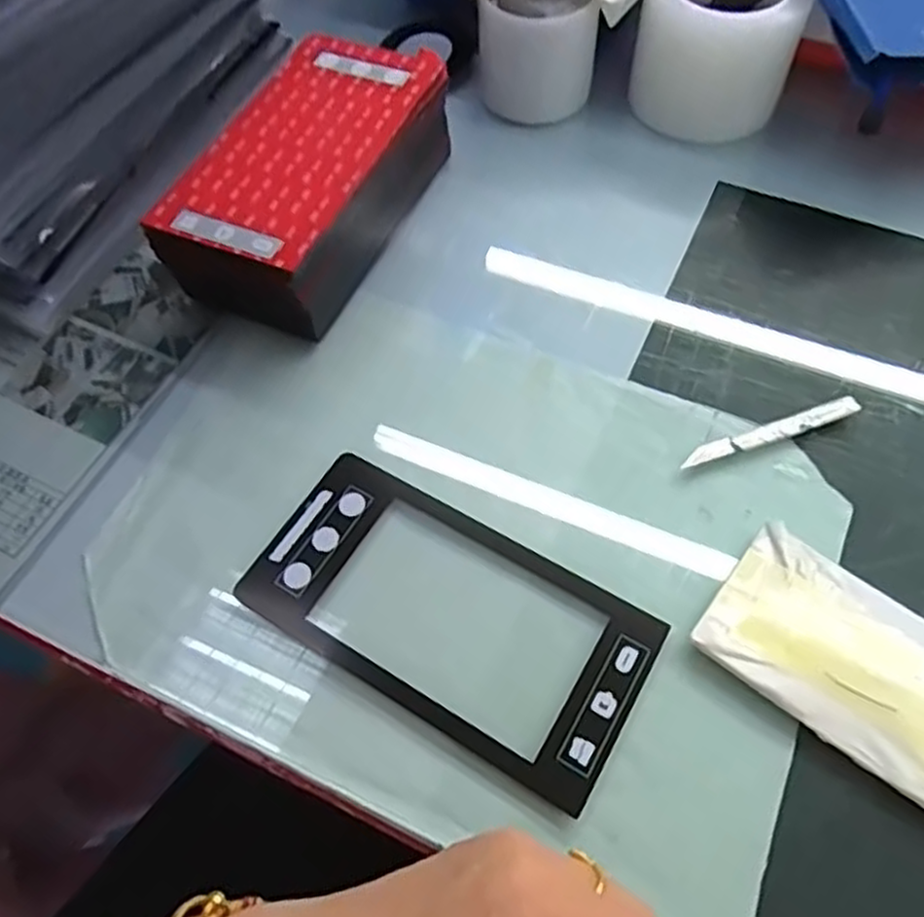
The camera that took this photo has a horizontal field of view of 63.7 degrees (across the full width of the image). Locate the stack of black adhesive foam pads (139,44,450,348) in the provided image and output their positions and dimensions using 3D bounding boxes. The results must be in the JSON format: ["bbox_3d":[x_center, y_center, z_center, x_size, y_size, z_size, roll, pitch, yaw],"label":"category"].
[{"bbox_3d":[-0.091,-0.175,0.479,0.107,0.077,0.204,21,62,15],"label":"stack of black adhesive foam pads"}]

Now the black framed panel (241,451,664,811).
[{"bbox_3d":[-0.008,0.075,0.371,0.197,0.007,0.100,27,63,18],"label":"black framed panel"}]

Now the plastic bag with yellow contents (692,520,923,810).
[{"bbox_3d":[0.190,0.100,0.344,0.147,0.010,0.079,35,66,21],"label":"plastic bag with yellow contents"}]

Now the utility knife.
[{"bbox_3d":[0.172,-0.014,0.416,0.104,0.010,0.012,-17,59,-7],"label":"utility knife"}]

